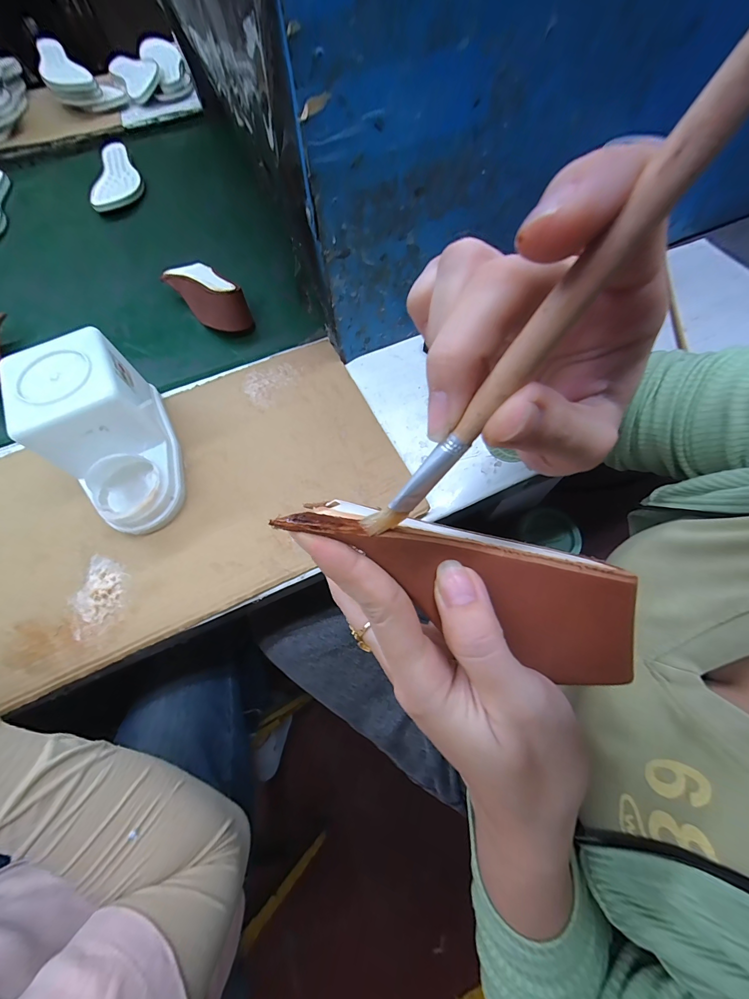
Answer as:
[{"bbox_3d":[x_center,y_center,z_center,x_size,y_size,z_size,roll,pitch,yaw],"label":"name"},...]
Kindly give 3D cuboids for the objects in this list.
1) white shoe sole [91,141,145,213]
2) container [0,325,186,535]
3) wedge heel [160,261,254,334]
[{"bbox_3d":[-0.518,-0.649,0.683,0.092,0.016,0.223,-17,72,-6],"label":"white shoe sole"},{"bbox_3d":[-0.275,-0.064,0.352,0.096,0.110,0.183,-27,66,-10],"label":"container"},{"bbox_3d":[-0.248,-0.311,0.514,0.073,0.050,0.167,-39,69,-15],"label":"wedge heel"}]

